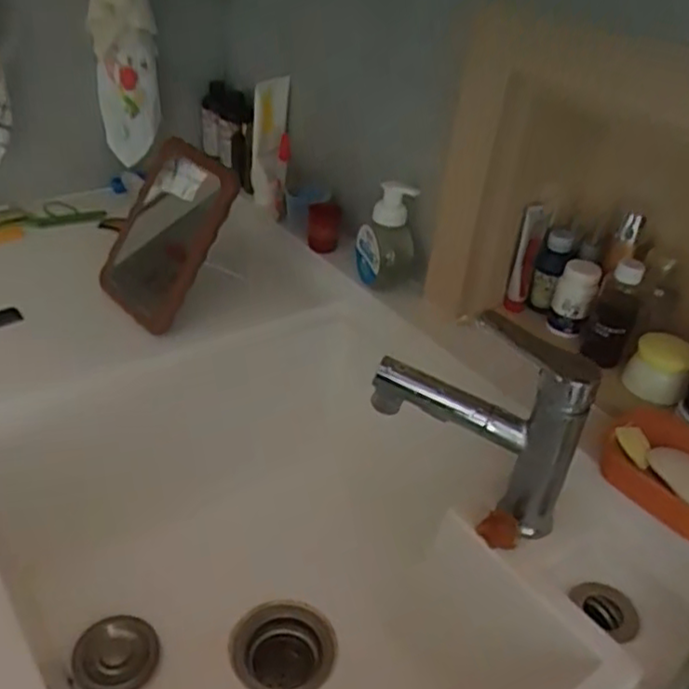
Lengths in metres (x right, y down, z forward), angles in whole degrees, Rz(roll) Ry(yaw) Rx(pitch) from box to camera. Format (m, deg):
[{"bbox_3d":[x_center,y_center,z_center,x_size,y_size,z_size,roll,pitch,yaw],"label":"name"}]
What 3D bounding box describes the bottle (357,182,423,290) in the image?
[{"bbox_3d":[0.051,-0.130,0.874,0.061,0.151,0.063,-3,37,-13],"label":"bottle"}]

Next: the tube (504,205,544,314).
[{"bbox_3d":[0.209,-0.098,0.805,0.026,0.124,0.025,15,37,13],"label":"tube"}]

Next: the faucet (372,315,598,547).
[{"bbox_3d":[0.116,0.067,0.620,0.180,0.179,0.054,21,38,20],"label":"faucet"}]

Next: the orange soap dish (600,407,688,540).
[{"bbox_3d":[0.305,0.115,0.628,0.111,0.038,0.134,-24,45,-35],"label":"orange soap dish"}]

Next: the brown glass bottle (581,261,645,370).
[{"bbox_3d":[0.292,-0.035,0.745,0.047,0.115,0.058,22,39,21],"label":"brown glass bottle"}]

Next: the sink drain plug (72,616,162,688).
[{"bbox_3d":[-0.233,0.318,0.711,0.080,0.023,0.078,22,38,3],"label":"sink drain plug"}]

